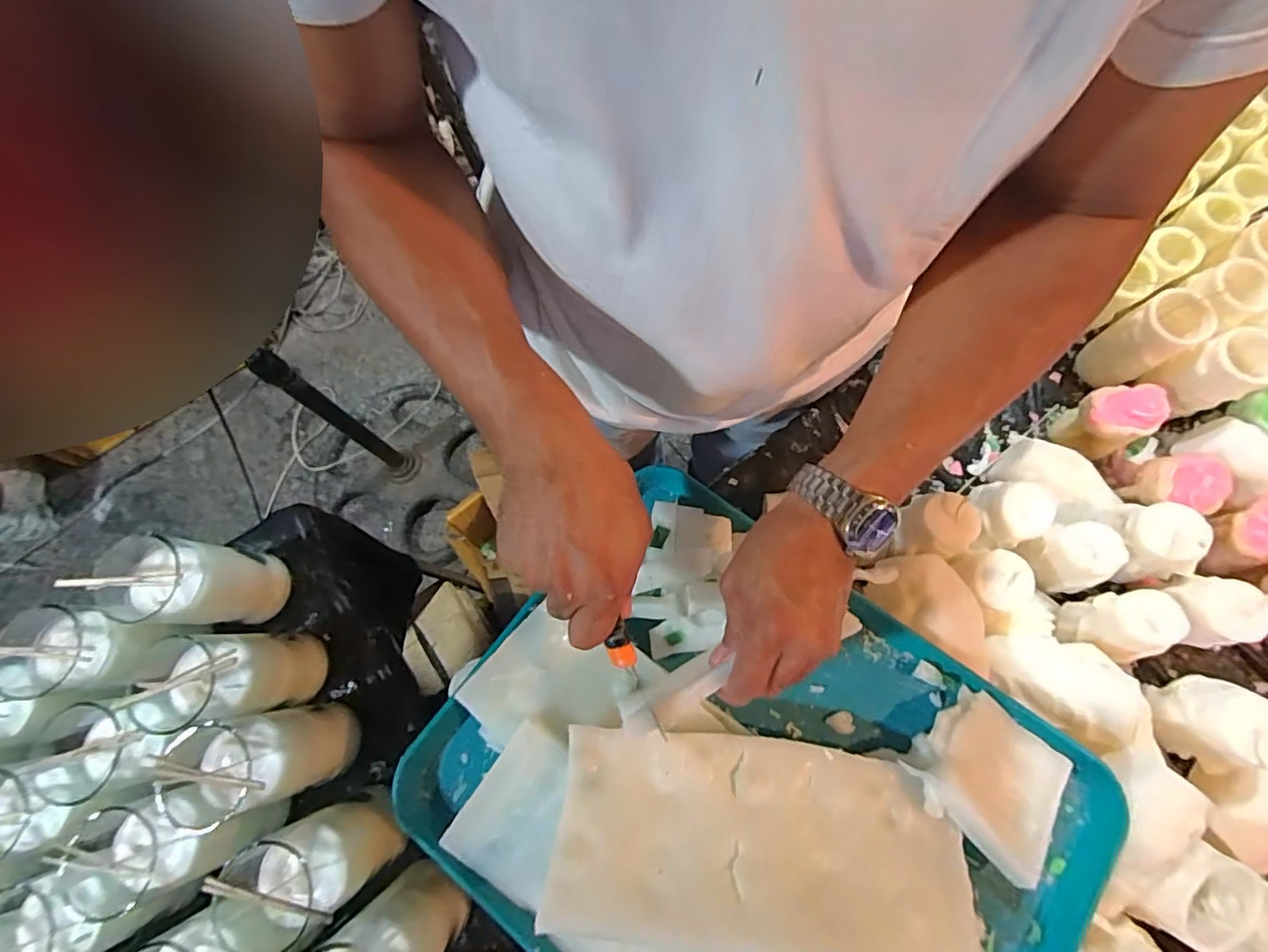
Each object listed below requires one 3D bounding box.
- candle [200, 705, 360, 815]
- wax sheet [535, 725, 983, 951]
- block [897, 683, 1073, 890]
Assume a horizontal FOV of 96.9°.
[{"bbox_3d":[-0.291,0.228,0.463,0.073,0.112,0.063,-13,72,-2],"label":"candle"},{"bbox_3d":[0.086,0.246,0.378,0.273,0.009,0.124,9,58,1],"label":"wax sheet"},{"bbox_3d":[0.262,0.223,0.416,0.099,0.034,0.097,41,63,12],"label":"block"}]

